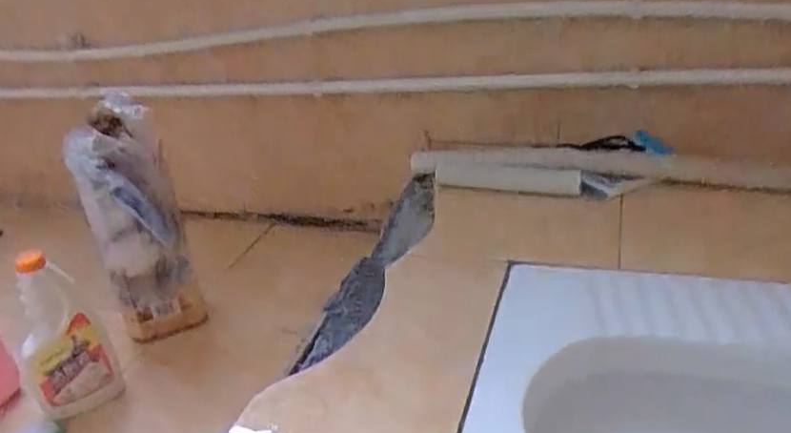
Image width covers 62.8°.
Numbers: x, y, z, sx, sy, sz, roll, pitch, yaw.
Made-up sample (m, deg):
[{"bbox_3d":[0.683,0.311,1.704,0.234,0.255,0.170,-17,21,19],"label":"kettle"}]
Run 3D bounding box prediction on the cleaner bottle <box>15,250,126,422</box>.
[{"bbox_3d":[-0.415,0.146,0.799,0.096,0.215,0.064,-26,32,-32],"label":"cleaner bottle"}]

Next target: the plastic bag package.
[{"bbox_3d":[-0.370,0.014,0.930,0.115,0.323,0.110,-19,29,-22],"label":"plastic bag package"}]

